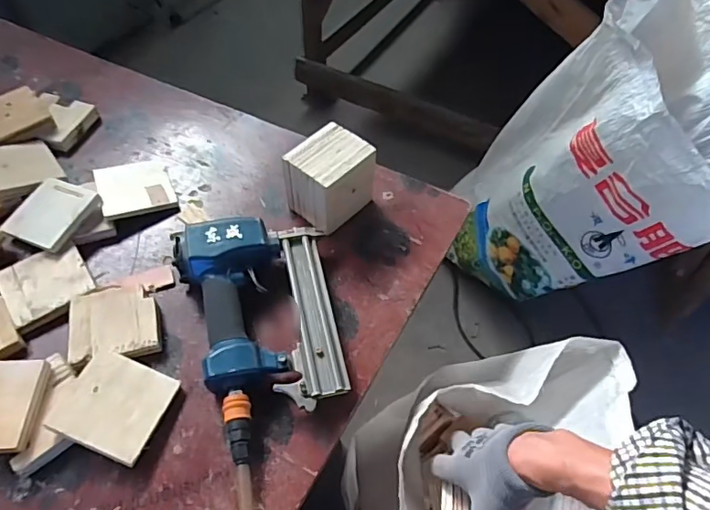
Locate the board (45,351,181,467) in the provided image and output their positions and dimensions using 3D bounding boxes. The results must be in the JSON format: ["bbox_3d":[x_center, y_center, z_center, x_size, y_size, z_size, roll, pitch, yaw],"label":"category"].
[{"bbox_3d":[-0.235,0.146,0.507,0.092,0.009,0.088,23,52,-1],"label":"board"}]

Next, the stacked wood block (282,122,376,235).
[{"bbox_3d":[-0.033,-0.094,0.661,0.087,0.098,0.096,38,61,21],"label":"stacked wood block"}]

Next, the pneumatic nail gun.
[{"bbox_3d":[-0.094,0.070,0.559,0.159,0.057,0.260,-16,58,-14],"label":"pneumatic nail gun"}]

